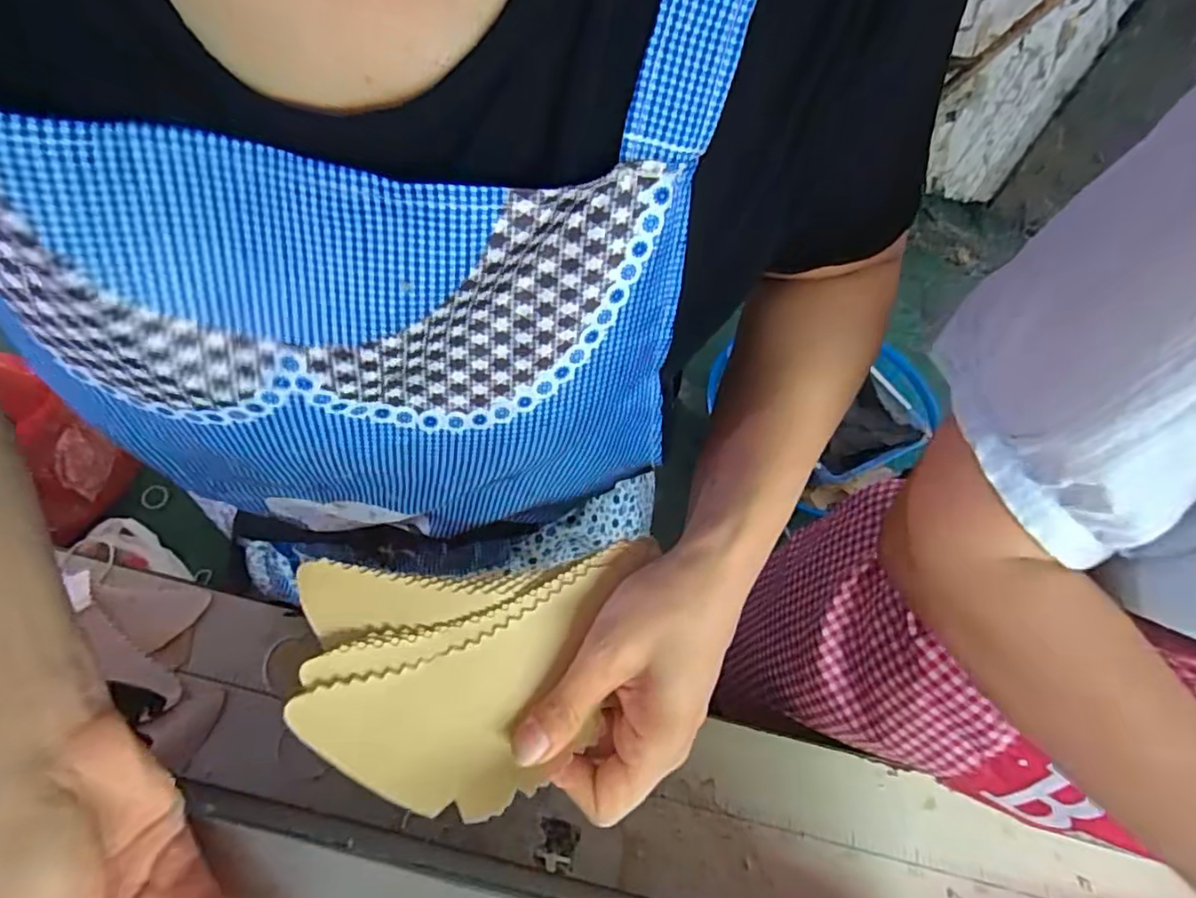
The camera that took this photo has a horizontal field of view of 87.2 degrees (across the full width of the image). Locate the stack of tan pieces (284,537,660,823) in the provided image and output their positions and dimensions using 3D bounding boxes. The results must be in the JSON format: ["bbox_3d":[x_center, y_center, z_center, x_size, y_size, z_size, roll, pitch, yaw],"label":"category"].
[{"bbox_3d":[-0.055,0.100,0.280,0.151,0.021,0.103,-2,62,-5],"label":"stack of tan pieces"}]

